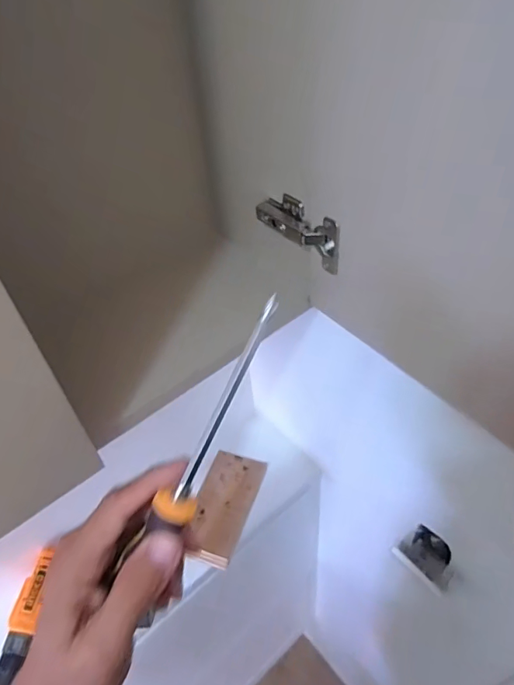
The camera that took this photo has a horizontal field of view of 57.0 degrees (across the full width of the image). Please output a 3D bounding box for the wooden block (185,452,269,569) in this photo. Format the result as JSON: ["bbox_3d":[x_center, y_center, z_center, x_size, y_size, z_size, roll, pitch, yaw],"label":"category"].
[{"bbox_3d":[-0.057,0.282,0.814,0.096,0.037,0.196,10,47,16],"label":"wooden block"}]

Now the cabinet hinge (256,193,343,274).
[{"bbox_3d":[0.045,-0.122,0.502,0.112,0.044,0.028,39,59,21],"label":"cabinet hinge"}]

